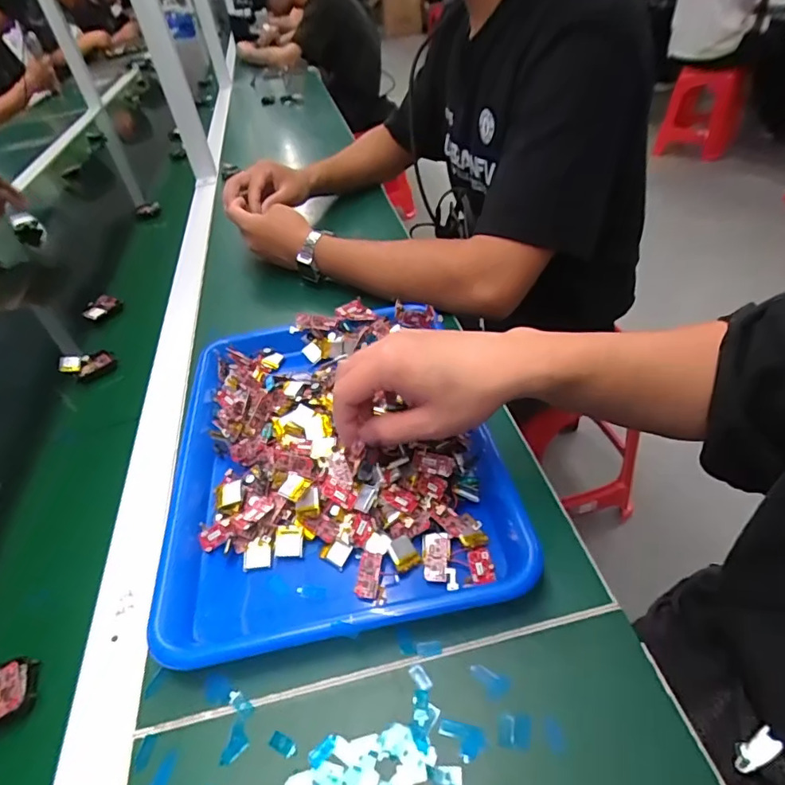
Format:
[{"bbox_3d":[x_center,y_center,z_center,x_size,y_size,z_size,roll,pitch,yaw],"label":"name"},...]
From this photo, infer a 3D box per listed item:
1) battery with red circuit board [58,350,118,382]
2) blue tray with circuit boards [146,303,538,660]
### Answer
[{"bbox_3d":[-0.345,-0.032,0.568,0.054,0.020,0.034,-31,47,-23],"label":"battery with red circuit board"},{"bbox_3d":[-0.050,0.040,0.427,0.270,0.046,0.330,-9,41,-5],"label":"blue tray with circuit boards"}]

